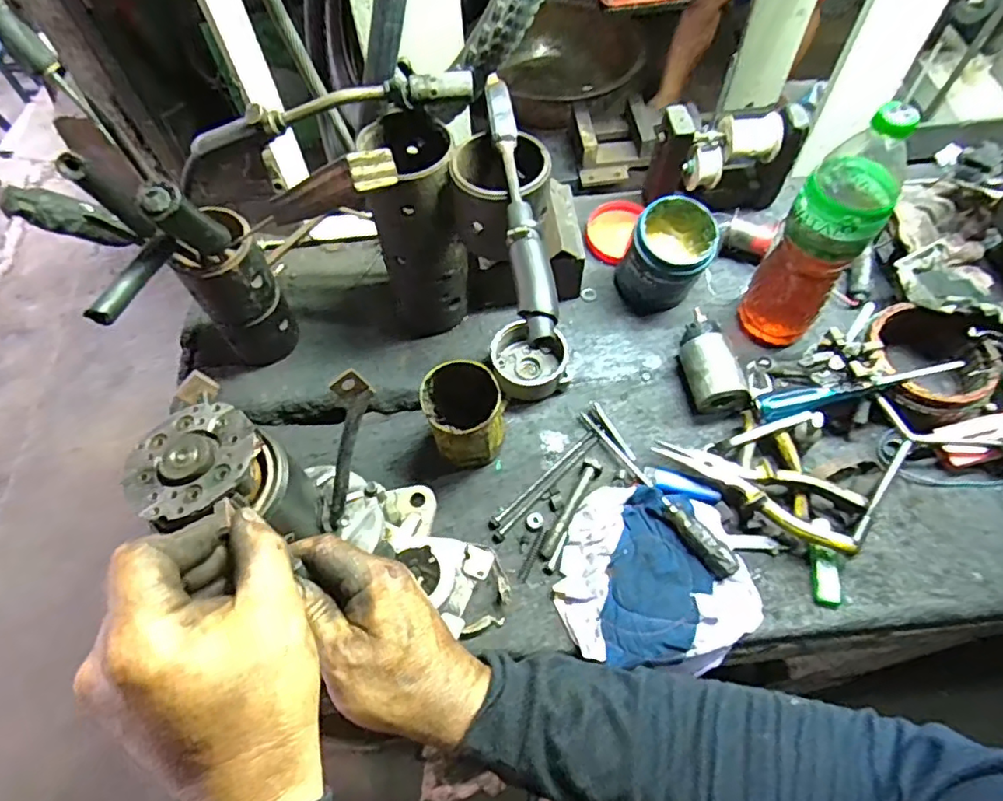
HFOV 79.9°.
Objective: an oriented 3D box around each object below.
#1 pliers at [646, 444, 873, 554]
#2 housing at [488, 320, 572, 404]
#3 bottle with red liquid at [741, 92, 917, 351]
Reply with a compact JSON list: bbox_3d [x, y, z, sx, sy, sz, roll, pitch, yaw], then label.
[{"bbox_3d":[0.255,0.085,0.606,0.200,0.032,0.063,26,64,15],"label":"pliers"},{"bbox_3d":[0.035,-0.046,0.674,0.075,0.053,0.080,-1,60,1],"label":"housing"},{"bbox_3d":[0.315,-0.158,0.595,0.079,0.273,0.088,27,65,16],"label":"bottle with red liquid"}]

